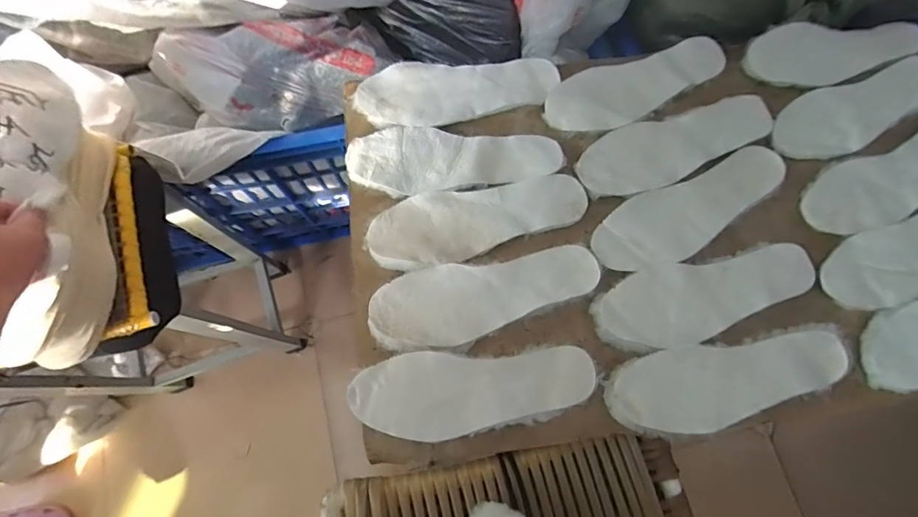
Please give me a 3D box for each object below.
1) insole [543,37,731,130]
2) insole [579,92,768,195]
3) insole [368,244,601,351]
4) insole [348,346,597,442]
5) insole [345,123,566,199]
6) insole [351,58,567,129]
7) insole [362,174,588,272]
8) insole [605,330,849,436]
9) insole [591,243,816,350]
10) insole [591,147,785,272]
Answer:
[{"bbox_3d":[0.231,-0.222,0.581,0.244,0.010,0.085,-18,75,-6],"label":"insole"},{"bbox_3d":[0.268,-0.141,0.561,0.242,0.013,0.086,-18,75,-2],"label":"insole"},{"bbox_3d":[0.031,0.045,0.511,0.257,0.014,0.090,-10,75,-4],"label":"insole"},{"bbox_3d":[0.015,0.146,0.485,0.255,0.011,0.088,-2,86,0],"label":"insole"},{"bbox_3d":[-0.007,-0.119,0.554,0.257,0.016,0.087,3,74,-1],"label":"insole"},{"bbox_3d":[-0.002,-0.212,0.579,0.251,0.011,0.087,-1,74,-2],"label":"insole"},{"bbox_3d":[0.023,-0.044,0.531,0.257,0.009,0.086,-9,75,-4],"label":"insole"},{"bbox_3d":[0.293,0.136,0.492,0.254,0.024,0.086,-8,80,-2],"label":"insole"},{"bbox_3d":[0.281,0.045,0.514,0.252,0.015,0.088,-11,75,-5],"label":"insole"},{"bbox_3d":[0.281,-0.056,0.535,0.256,0.012,0.088,-23,76,-8],"label":"insole"}]

